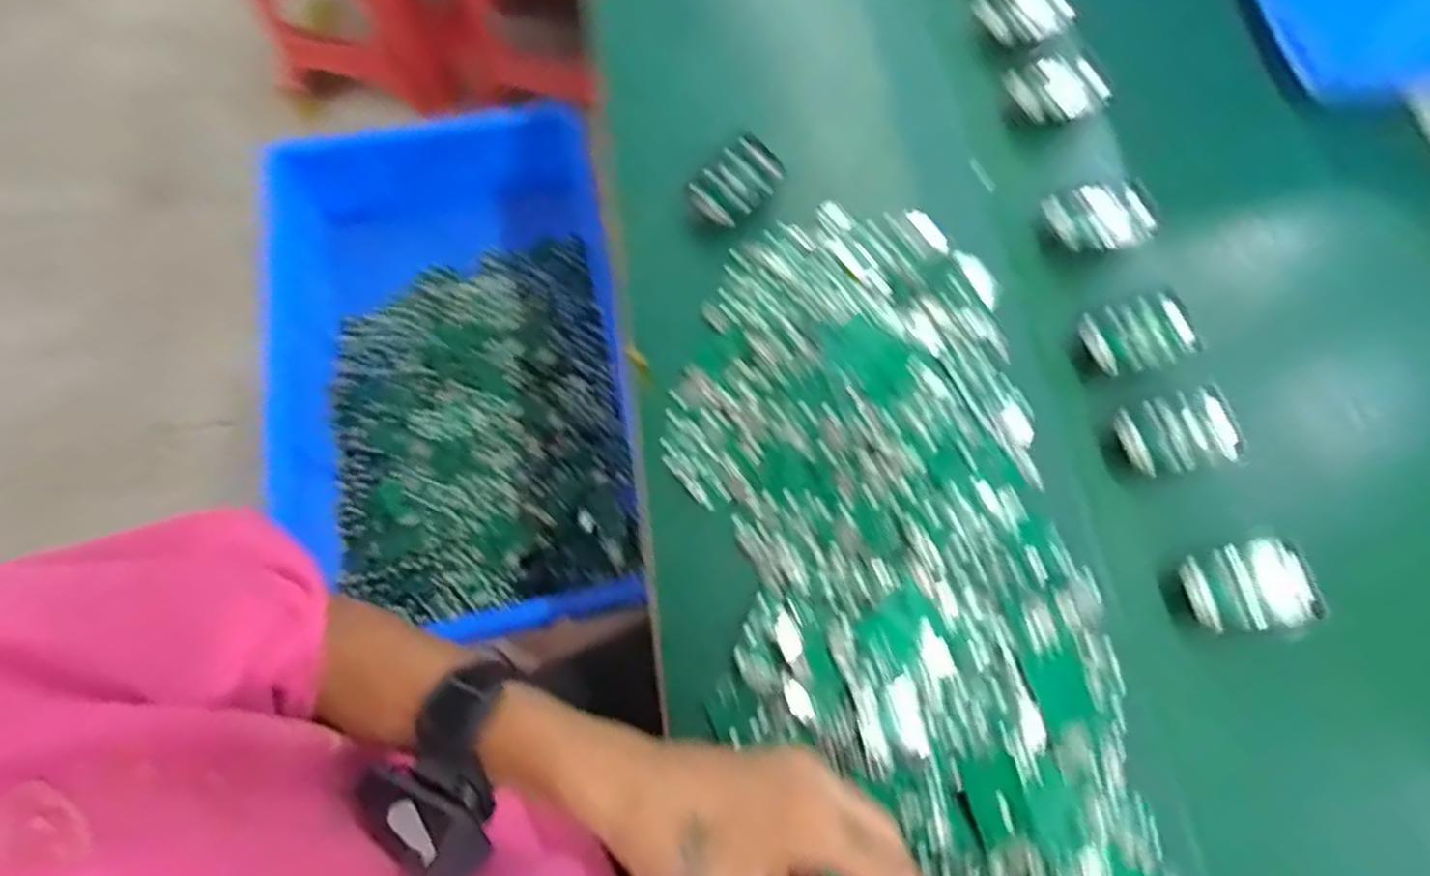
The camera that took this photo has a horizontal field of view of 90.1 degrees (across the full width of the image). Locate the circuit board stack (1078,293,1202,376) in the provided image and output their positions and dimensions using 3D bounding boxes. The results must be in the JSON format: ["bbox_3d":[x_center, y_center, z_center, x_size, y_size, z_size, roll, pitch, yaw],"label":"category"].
[{"bbox_3d":[0.304,-0.073,0.509,0.063,0.031,0.049,-14,71,-6],"label":"circuit board stack"}]

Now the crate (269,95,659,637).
[{"bbox_3d":[-0.310,-0.095,0.862,0.364,0.147,0.577,-10,70,-5],"label":"crate"}]

